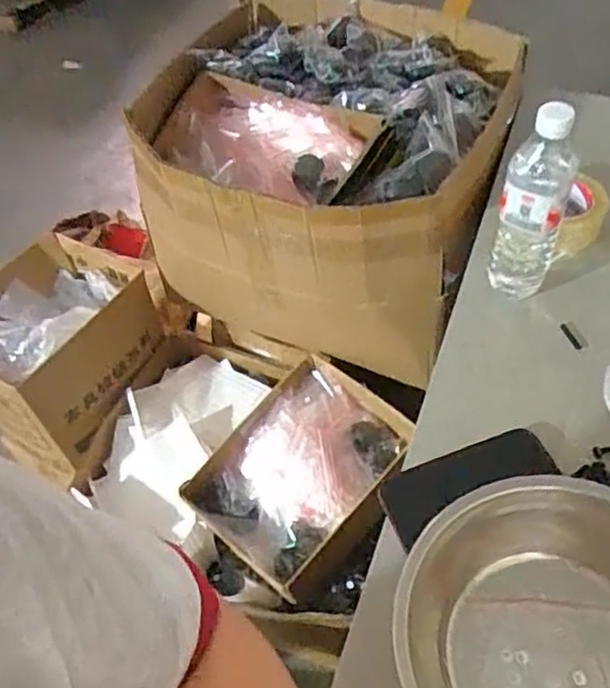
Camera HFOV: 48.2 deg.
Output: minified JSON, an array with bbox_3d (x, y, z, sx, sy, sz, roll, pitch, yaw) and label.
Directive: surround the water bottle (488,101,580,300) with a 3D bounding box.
[{"bbox_3d":[0.232,-0.138,0.696,0.062,0.236,0.054,13,54,15],"label":"water bottle"}]

